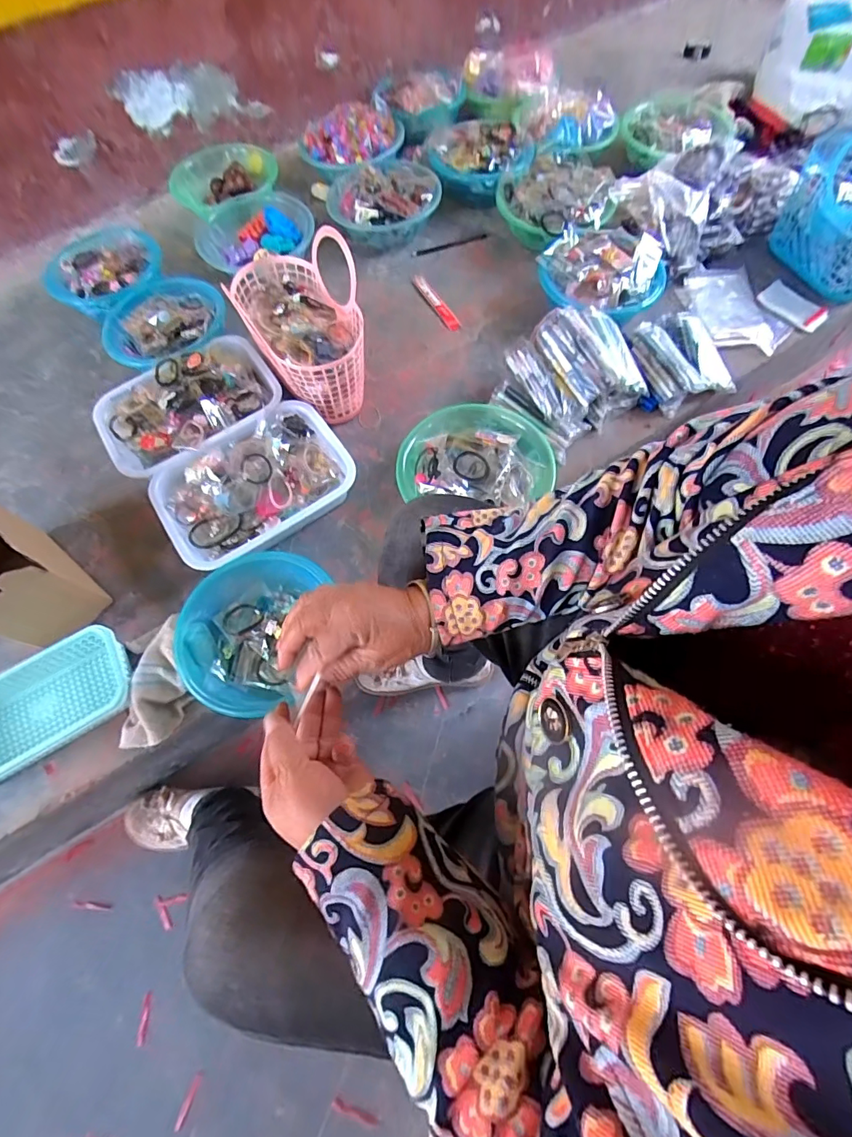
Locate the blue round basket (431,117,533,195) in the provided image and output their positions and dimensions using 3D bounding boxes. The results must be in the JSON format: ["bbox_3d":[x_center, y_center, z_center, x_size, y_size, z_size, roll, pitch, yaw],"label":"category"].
[{"bbox_3d":[0.118,-0.917,1.063,0.230,0.086,0.200,1,66,4],"label":"blue round basket"}]

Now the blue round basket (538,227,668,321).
[{"bbox_3d":[0.326,-0.543,0.885,0.220,0.065,0.230,19,69,12],"label":"blue round basket"}]

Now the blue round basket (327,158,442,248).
[{"bbox_3d":[-0.091,-0.809,1.042,0.239,0.070,0.227,-1,66,3],"label":"blue round basket"}]

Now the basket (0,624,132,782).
[{"bbox_3d":[-0.537,0.196,0.650,0.266,0.062,0.127,-31,68,-10],"label":"basket"}]

